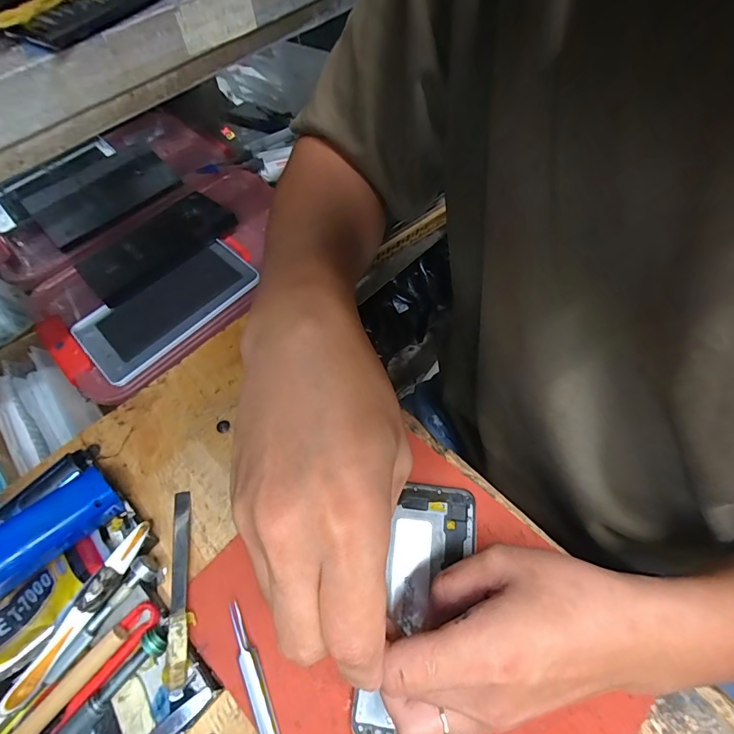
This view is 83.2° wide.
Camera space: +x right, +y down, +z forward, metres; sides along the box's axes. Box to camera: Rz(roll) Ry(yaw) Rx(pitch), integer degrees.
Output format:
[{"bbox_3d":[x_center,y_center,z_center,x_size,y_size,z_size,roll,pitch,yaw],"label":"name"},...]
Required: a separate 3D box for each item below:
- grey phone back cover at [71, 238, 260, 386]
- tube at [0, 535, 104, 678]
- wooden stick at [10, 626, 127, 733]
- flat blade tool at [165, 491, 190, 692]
[{"bbox_3d":[-0.211,-0.065,0.444,0.182,0.017,0.094,-41,66,-19],"label":"grey phone back cover"},{"bbox_3d":[-0.222,0.158,0.262,0.040,0.021,0.102,35,68,21],"label":"tube"},{"bbox_3d":[-0.187,0.201,0.246,0.011,0.007,0.098,41,75,9],"label":"wooden stick"},{"bbox_3d":[-0.127,0.144,0.281,0.013,0.006,0.119,-1,49,-17],"label":"flat blade tool"}]

